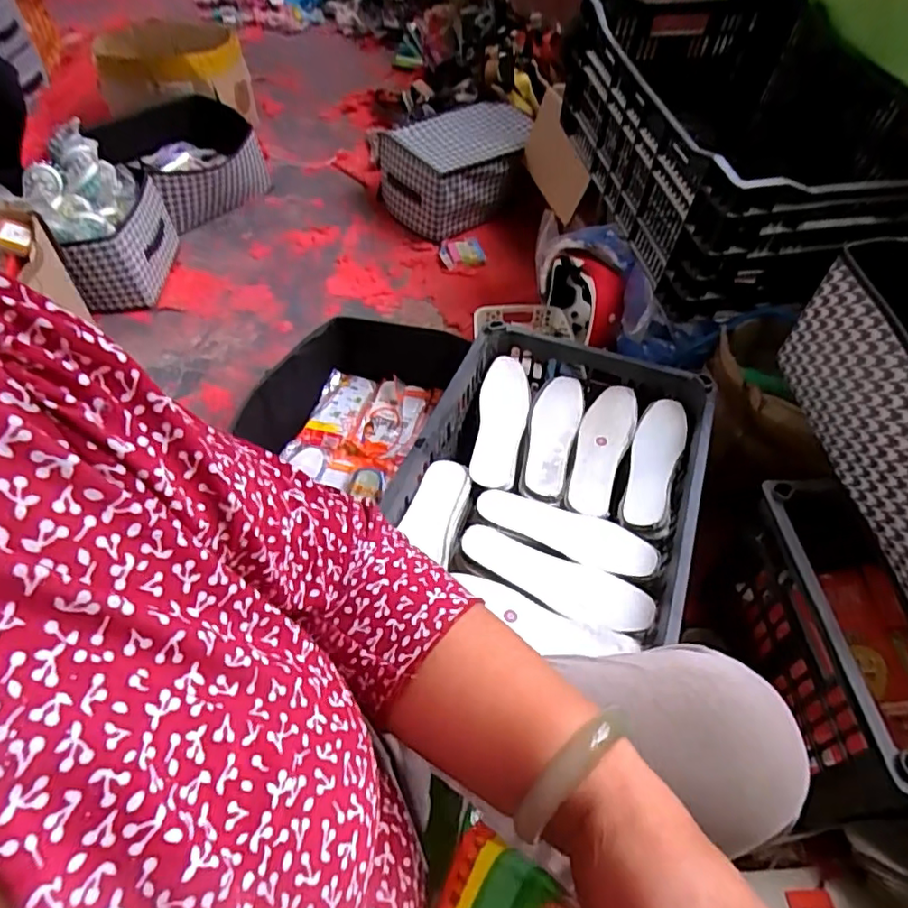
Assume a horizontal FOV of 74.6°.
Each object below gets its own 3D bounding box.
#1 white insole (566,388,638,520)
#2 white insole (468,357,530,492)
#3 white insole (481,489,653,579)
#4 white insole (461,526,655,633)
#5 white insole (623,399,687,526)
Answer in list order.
[{"bbox_3d":[0.204,-0.011,0.823,0.069,0.023,0.219,16,50,14],"label":"white insole"},{"bbox_3d":[0.066,-0.050,0.845,0.070,0.020,0.234,8,49,7],"label":"white insole"},{"bbox_3d":[0.136,0.093,0.736,0.218,0.009,0.074,22,52,18],"label":"white insole"},{"bbox_3d":[0.113,0.144,0.682,0.223,0.013,0.075,19,51,16],"label":"white insole"},{"bbox_3d":[0.269,0.007,0.795,0.062,0.020,0.209,16,50,14],"label":"white insole"}]

